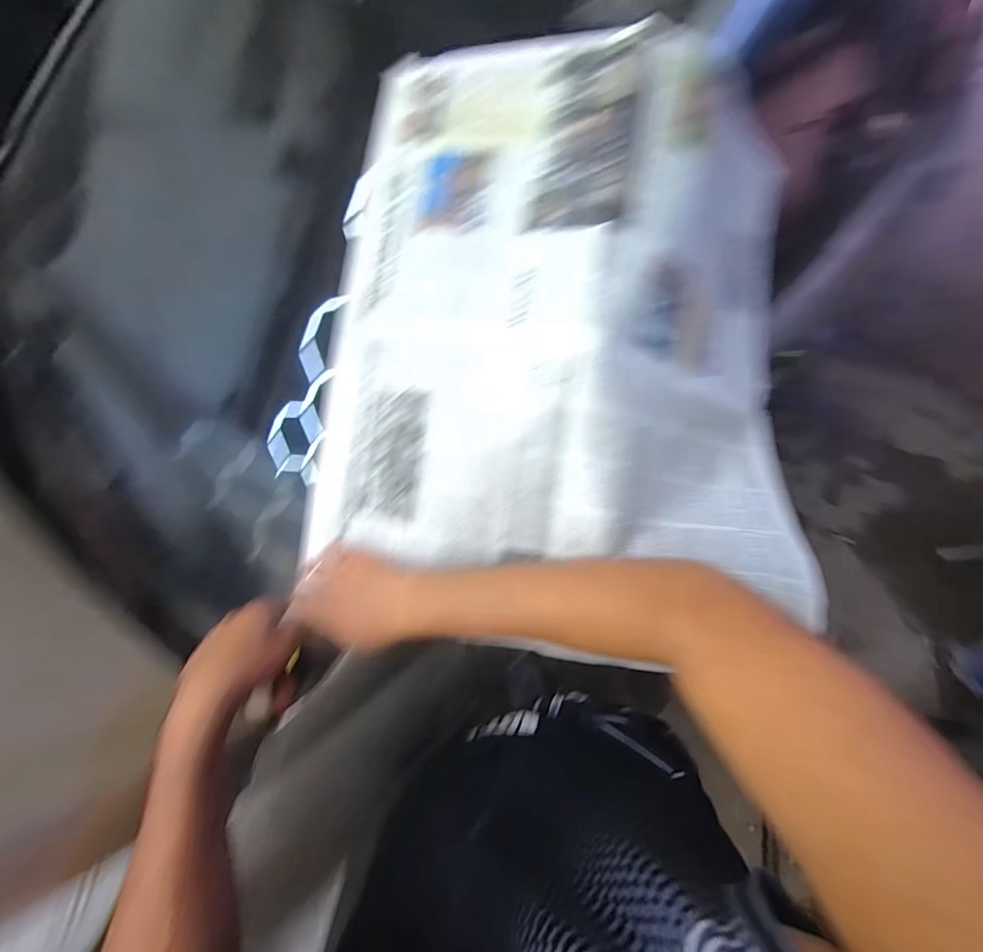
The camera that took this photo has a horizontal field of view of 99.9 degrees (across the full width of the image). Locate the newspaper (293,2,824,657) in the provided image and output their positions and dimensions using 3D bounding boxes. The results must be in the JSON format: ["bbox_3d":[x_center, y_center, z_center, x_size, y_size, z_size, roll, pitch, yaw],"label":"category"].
[{"bbox_3d":[0.088,-0.144,0.458,0.516,0.143,0.579,9,89,8],"label":"newspaper"}]

